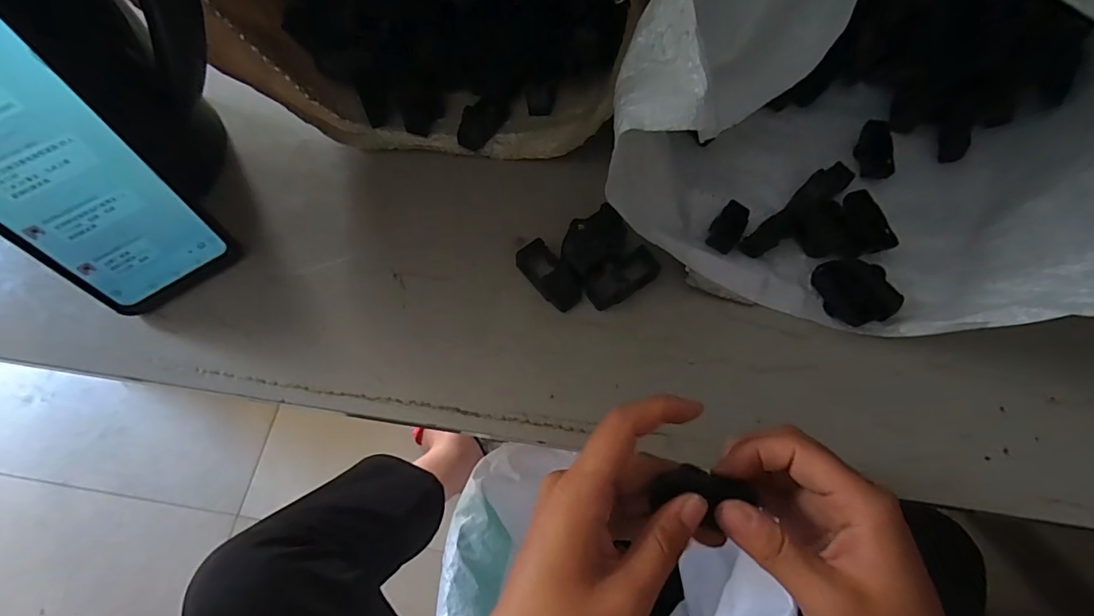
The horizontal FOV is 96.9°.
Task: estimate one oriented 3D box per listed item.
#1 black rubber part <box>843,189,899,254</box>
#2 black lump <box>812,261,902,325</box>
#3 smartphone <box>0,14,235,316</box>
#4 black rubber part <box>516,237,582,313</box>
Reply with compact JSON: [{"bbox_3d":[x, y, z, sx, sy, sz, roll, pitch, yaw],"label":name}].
[{"bbox_3d":[0.224,-0.060,0.343,0.029,0.009,0.046,-16,68,-7],"label":"black rubber part"},{"bbox_3d":[0.206,-0.012,0.321,0.038,0.022,0.045,-15,68,-7],"label":"black lump"},{"bbox_3d":[-0.250,-0.063,0.254,0.075,0.159,0.005,-36,57,-15],"label":"smartphone"},{"bbox_3d":[0.002,-0.022,0.326,0.023,0.018,0.050,-40,73,-15],"label":"black rubber part"}]

